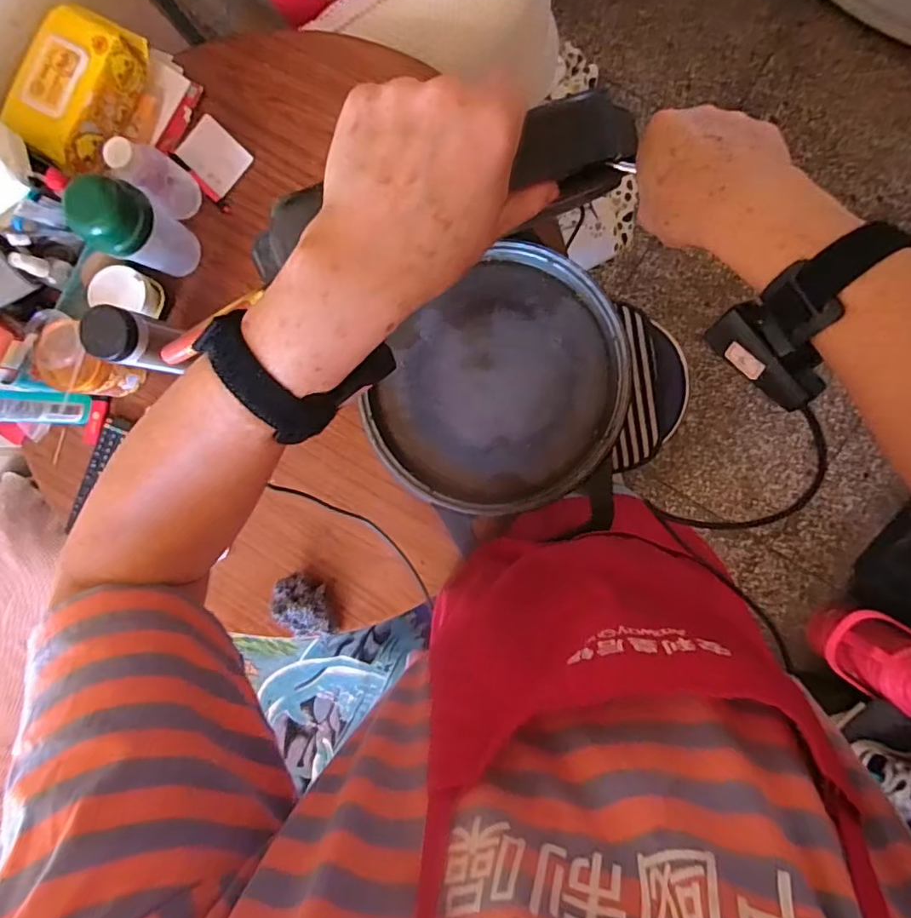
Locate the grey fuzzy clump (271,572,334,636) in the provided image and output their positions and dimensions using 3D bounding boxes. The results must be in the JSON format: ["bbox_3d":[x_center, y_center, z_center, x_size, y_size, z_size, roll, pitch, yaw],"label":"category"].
[{"bbox_3d":[-0.212,0.210,0.753,0.088,0.045,0.083,0,93,7],"label":"grey fuzzy clump"}]

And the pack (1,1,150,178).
[{"bbox_3d":[-0.509,-0.497,0.715,0.100,0.080,0.205,30,96,5],"label":"pack"}]

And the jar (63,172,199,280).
[{"bbox_3d":[-0.411,-0.298,0.696,0.068,0.164,0.083,28,96,5],"label":"jar"}]

